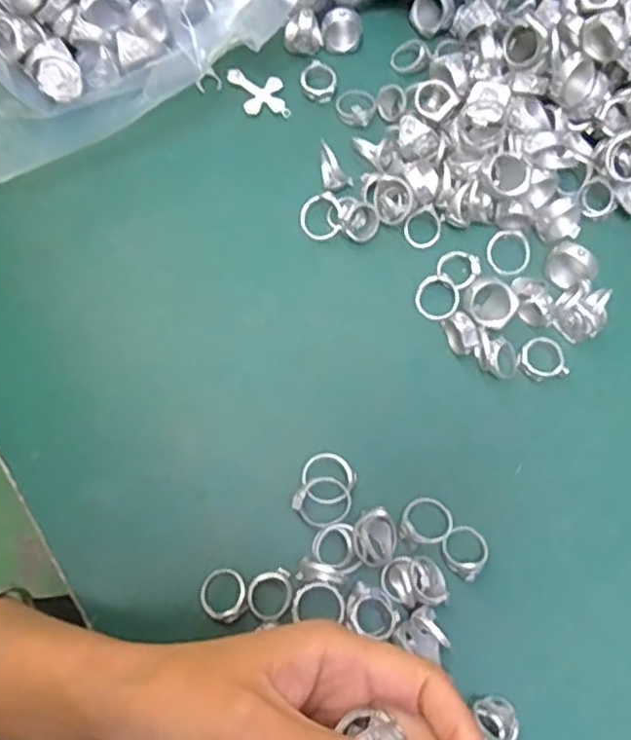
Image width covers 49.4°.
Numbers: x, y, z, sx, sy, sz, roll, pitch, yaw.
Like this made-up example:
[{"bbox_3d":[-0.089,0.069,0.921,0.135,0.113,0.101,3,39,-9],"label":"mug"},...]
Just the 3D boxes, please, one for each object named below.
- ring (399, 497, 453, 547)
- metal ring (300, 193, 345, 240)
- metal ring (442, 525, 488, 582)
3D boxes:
[{"bbox_3d":[0.055,0.074,0.333,0.024,0.009,0.025,0,73,-1],"label":"ring"},{"bbox_3d":[0.004,-0.084,0.379,0.025,0.006,0.025,2,98,11],"label":"metal ring"},{"bbox_3d":[0.073,0.087,0.331,0.024,0.010,0.022,0,73,-1],"label":"metal ring"}]

